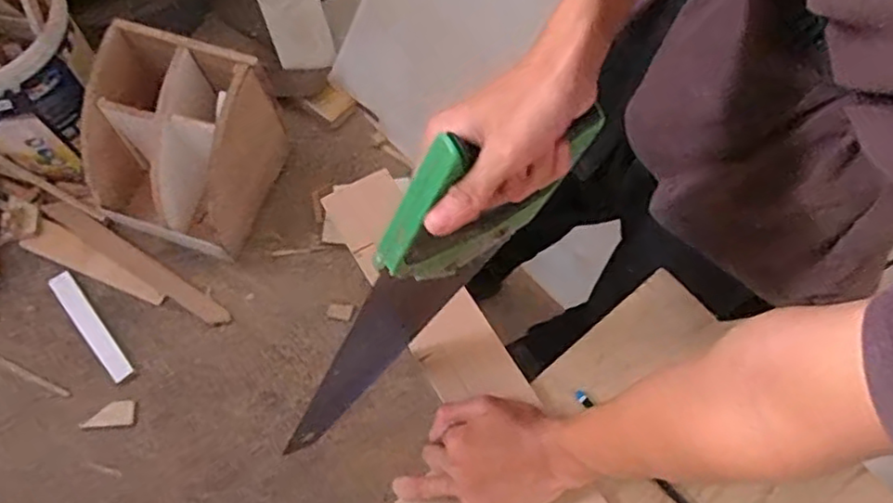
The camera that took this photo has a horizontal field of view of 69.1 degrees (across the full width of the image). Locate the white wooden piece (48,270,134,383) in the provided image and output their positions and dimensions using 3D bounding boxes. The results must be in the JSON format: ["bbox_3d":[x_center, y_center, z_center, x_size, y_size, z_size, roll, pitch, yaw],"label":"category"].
[{"bbox_3d":[-0.739,0.152,1.350,0.045,0.019,0.263,-34,81,-30],"label":"white wooden piece"}]

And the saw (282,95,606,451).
[{"bbox_3d":[-0.034,0.045,0.508,0.108,0.403,0.030,-16,62,-41],"label":"saw"}]

